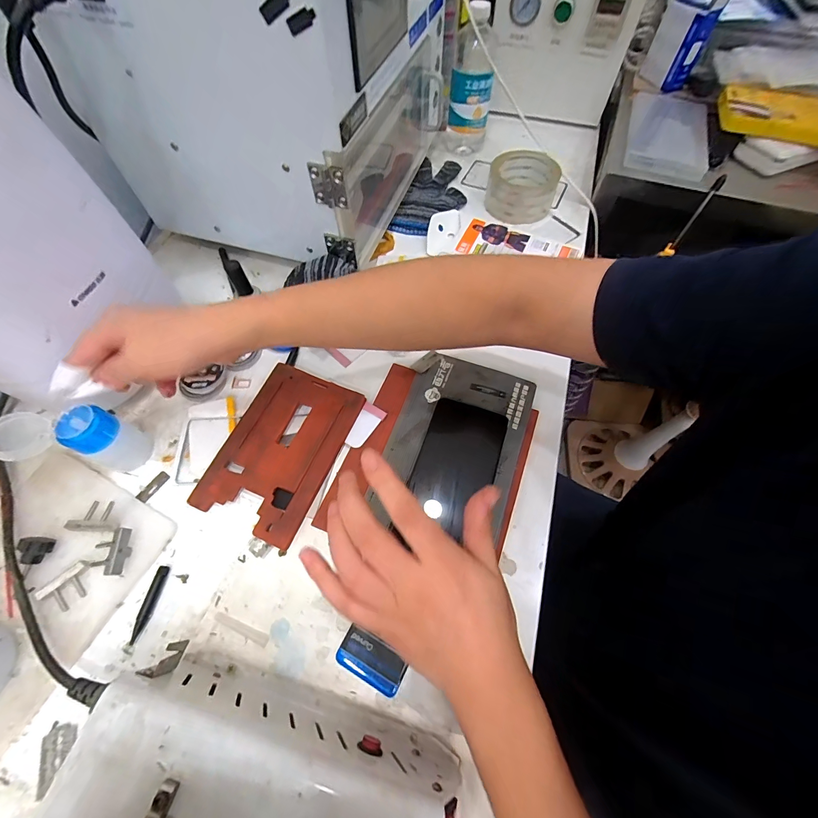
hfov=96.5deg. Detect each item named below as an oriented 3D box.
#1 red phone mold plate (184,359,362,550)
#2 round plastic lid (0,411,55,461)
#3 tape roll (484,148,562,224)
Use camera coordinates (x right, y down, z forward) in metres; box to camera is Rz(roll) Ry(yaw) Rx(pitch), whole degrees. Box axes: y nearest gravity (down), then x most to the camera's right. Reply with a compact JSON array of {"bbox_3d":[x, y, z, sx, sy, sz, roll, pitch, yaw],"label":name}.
[{"bbox_3d":[-0.128,0.038,0.372,0.109,0.013,0.166,21,65,11],"label":"red phone mold plate"},{"bbox_3d":[-0.332,0.023,0.310,0.005,0.042,0.039,-16,90,35],"label":"round plastic lid"},{"bbox_3d":[0.169,-0.334,0.544,0.097,0.051,0.097,0,62,0],"label":"tape roll"}]

